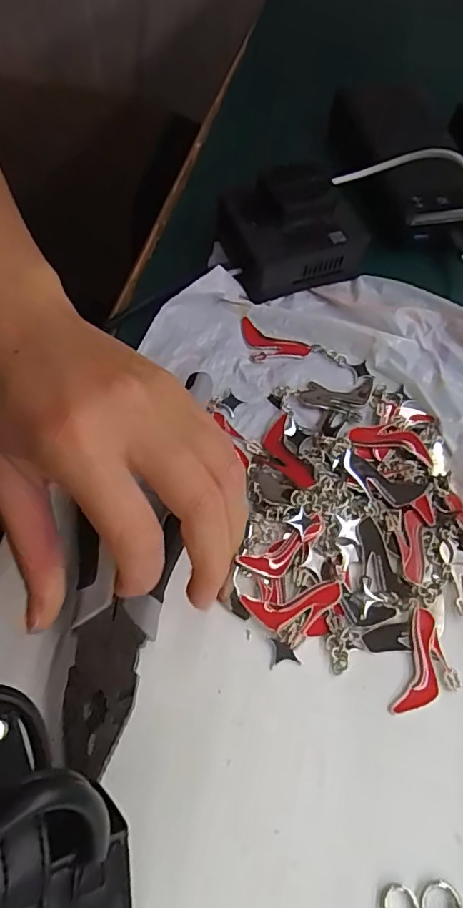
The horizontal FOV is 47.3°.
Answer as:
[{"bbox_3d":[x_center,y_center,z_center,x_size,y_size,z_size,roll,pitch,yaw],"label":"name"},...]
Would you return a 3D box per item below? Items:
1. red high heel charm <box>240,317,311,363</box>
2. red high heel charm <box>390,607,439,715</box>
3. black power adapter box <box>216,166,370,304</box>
[{"bbox_3d":[0.022,-0.065,0.322,0.046,0.004,0.025,29,65,11],"label":"red high heel charm"},{"bbox_3d":[0.087,0.095,0.239,0.017,0.004,0.047,20,63,7],"label":"red high heel charm"},{"bbox_3d":[0.038,-0.142,0.335,0.081,0.043,0.067,-17,65,-11],"label":"black power adapter box"}]

